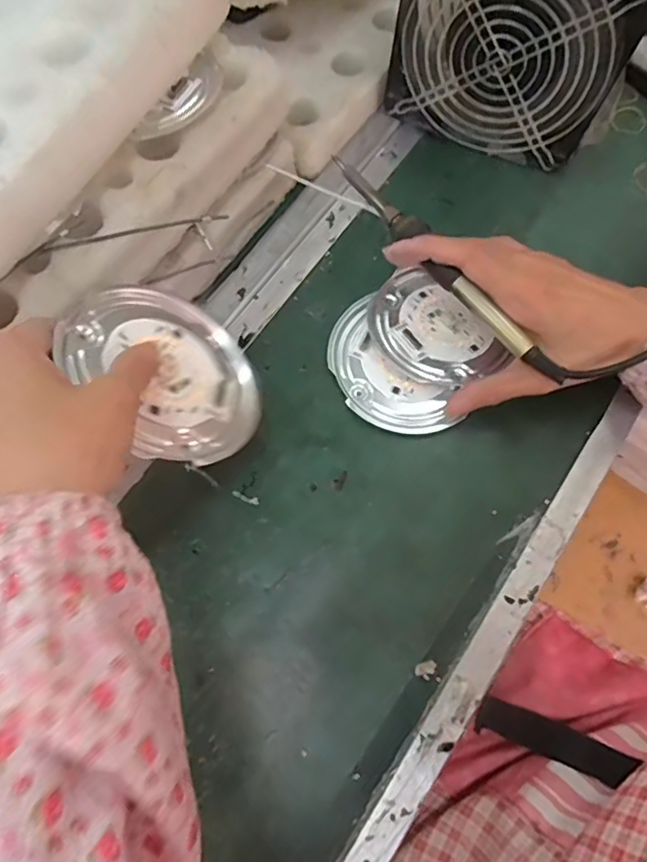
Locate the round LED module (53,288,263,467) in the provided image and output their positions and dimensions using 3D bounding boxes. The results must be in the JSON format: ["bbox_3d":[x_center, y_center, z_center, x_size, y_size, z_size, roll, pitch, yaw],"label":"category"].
[{"bbox_3d":[-0.080,-0.032,0.292,0.104,0.007,0.093,48,43,-2],"label":"round LED module"}]

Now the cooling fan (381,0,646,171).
[{"bbox_3d":[0.128,-0.270,0.371,0.154,0.155,0.056,21,72,7],"label":"cooling fan"}]

